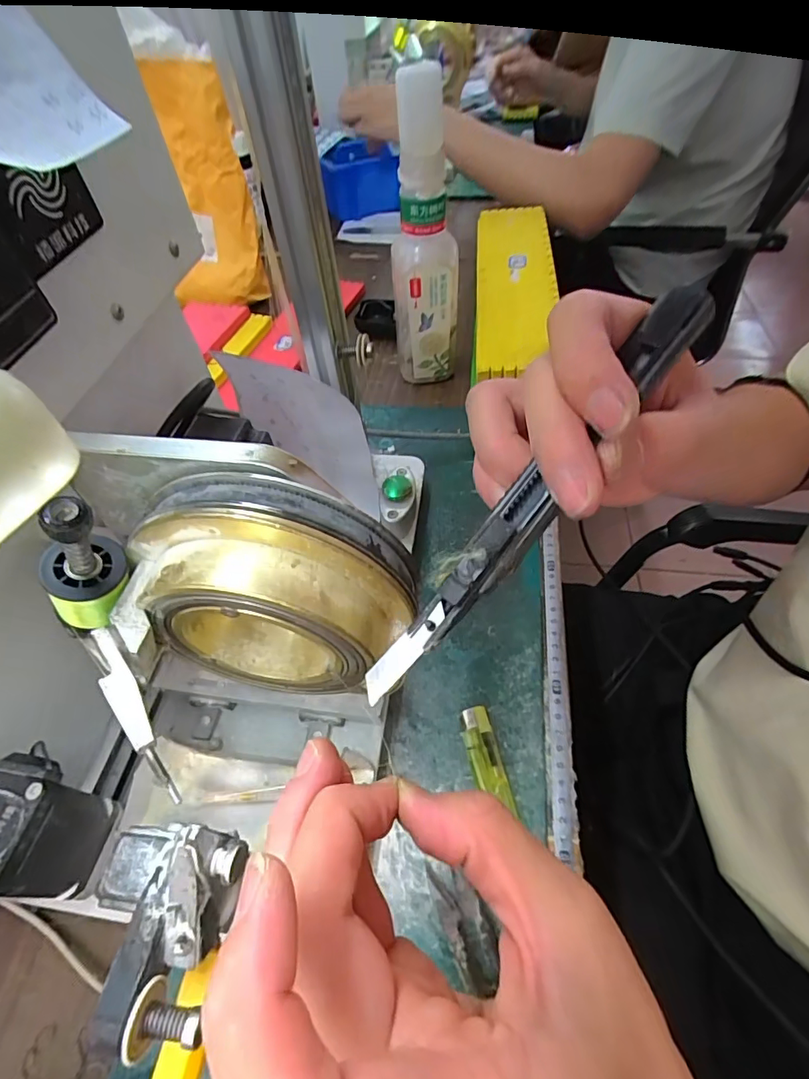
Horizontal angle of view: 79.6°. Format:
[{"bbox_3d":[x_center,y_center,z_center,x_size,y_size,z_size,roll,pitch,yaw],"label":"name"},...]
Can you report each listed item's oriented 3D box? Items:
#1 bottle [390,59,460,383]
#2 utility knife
[{"bbox_3d":[0.019,-0.270,0.458,0.063,0.252,0.057,-8,53,-3],"label":"bottle"},{"bbox_3d":[0.045,-0.017,0.156,0.016,0.008,0.168,38,86,23],"label":"utility knife"}]

